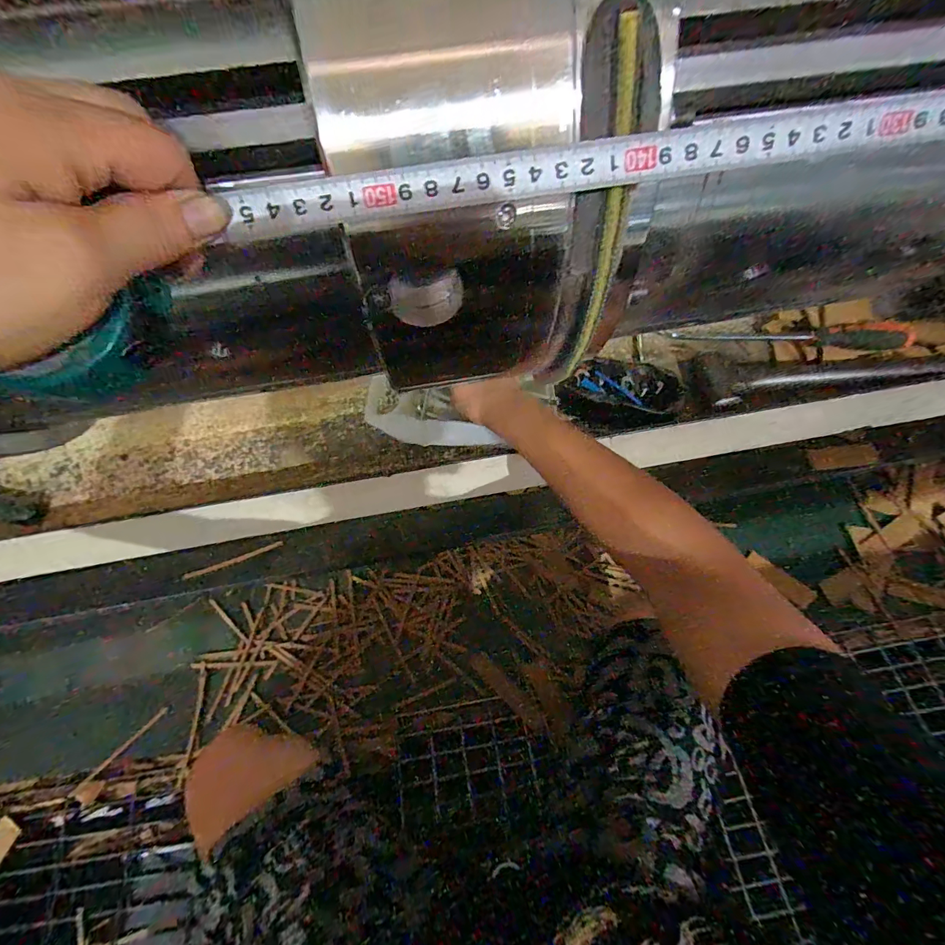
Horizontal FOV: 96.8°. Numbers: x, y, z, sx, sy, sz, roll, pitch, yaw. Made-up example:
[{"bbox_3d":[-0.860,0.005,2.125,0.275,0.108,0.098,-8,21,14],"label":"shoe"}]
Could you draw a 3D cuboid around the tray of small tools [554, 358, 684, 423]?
[{"bbox_3d":[0.194,-0.107,0.558,0.158,0.027,0.086,4,63,4],"label":"tray of small tools"}]

